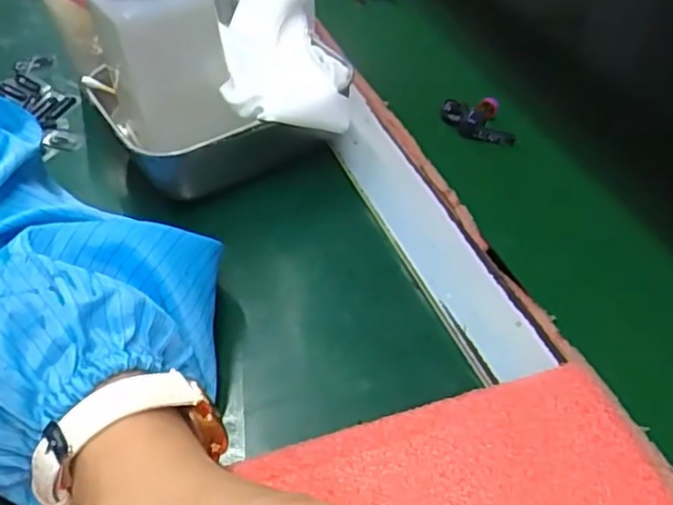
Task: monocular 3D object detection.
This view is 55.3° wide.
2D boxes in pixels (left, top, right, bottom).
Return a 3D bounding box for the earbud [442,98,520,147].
[{"bbox_3d":[0.089,-0.081,0.402,0.042,0.018,0.029,-4,49,0],"label":"earbud"}]

